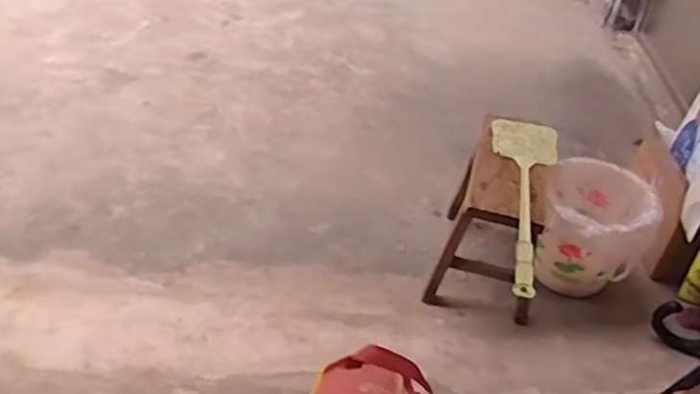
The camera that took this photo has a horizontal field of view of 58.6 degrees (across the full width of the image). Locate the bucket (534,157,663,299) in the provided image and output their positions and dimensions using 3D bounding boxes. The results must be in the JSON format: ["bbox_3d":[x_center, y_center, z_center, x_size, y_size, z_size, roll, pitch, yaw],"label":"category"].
[{"bbox_3d":[0.495,0.077,1.309,0.210,0.223,0.200,3,41,-2],"label":"bucket"}]

